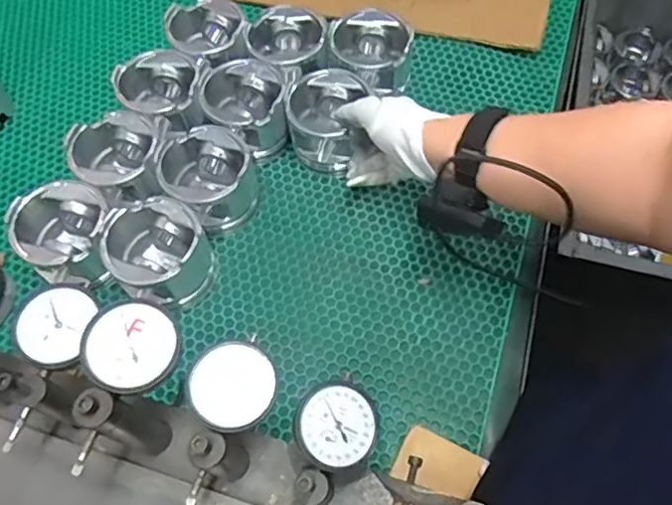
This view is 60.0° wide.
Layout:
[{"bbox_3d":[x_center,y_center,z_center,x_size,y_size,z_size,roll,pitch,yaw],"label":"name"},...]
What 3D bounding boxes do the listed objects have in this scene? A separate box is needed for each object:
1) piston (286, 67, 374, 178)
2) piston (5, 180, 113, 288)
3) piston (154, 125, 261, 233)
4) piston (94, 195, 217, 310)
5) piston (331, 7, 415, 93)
[{"bbox_3d":[-0.007,-0.151,0.671,0.089,0.086,0.098,7,59,3],"label":"piston"},{"bbox_3d":[-0.268,-0.012,0.595,0.085,0.099,0.093,-1,62,2],"label":"piston"},{"bbox_3d":[-0.133,-0.078,0.625,0.096,0.080,0.102,-12,61,-4],"label":"piston"},{"bbox_3d":[-0.172,0.002,0.577,0.094,0.080,0.086,-1,62,2],"label":"piston"},{"bbox_3d":[0.042,-0.233,0.701,0.093,0.074,0.104,6,61,5],"label":"piston"}]

